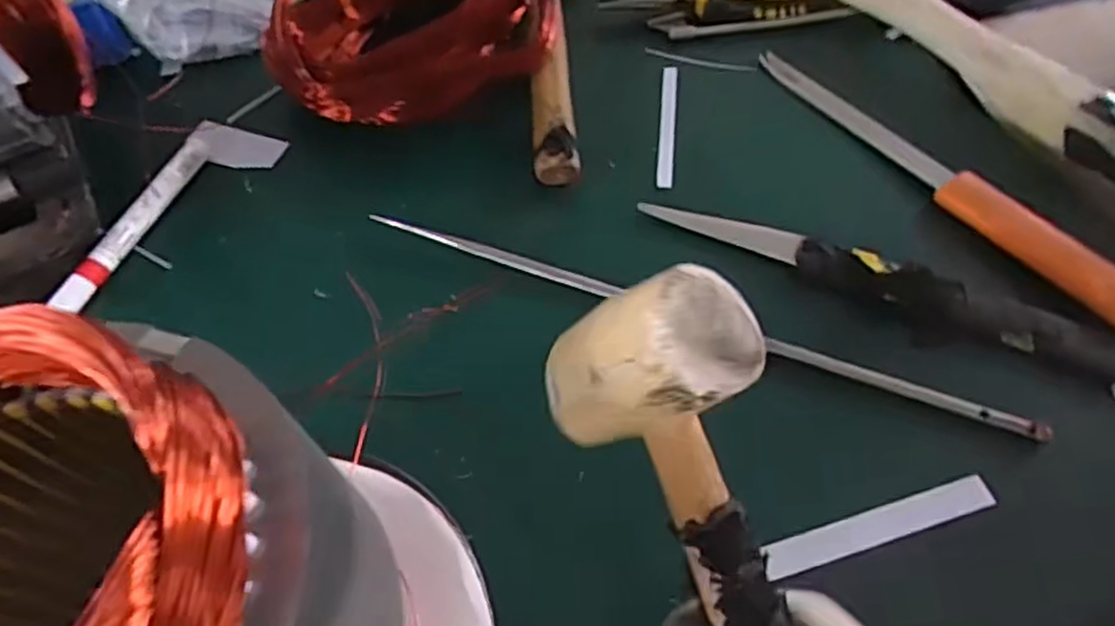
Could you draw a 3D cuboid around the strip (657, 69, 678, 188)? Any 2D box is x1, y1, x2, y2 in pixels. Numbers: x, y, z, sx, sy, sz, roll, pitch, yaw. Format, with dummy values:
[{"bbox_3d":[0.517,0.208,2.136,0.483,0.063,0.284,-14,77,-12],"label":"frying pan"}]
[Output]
[{"bbox_3d":[0.070,-0.119,0.471,0.010,0.004,0.110,4,57,7],"label":"strip"}]

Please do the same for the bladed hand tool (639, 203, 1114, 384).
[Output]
[{"bbox_3d":[0.171,-0.016,0.385,0.263,0.021,0.031,21,61,17],"label":"bladed hand tool"}]

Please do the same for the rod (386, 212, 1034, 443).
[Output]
[{"bbox_3d":[0.061,-0.003,0.392,0.358,0.008,0.012,20,60,17],"label":"rod"}]

